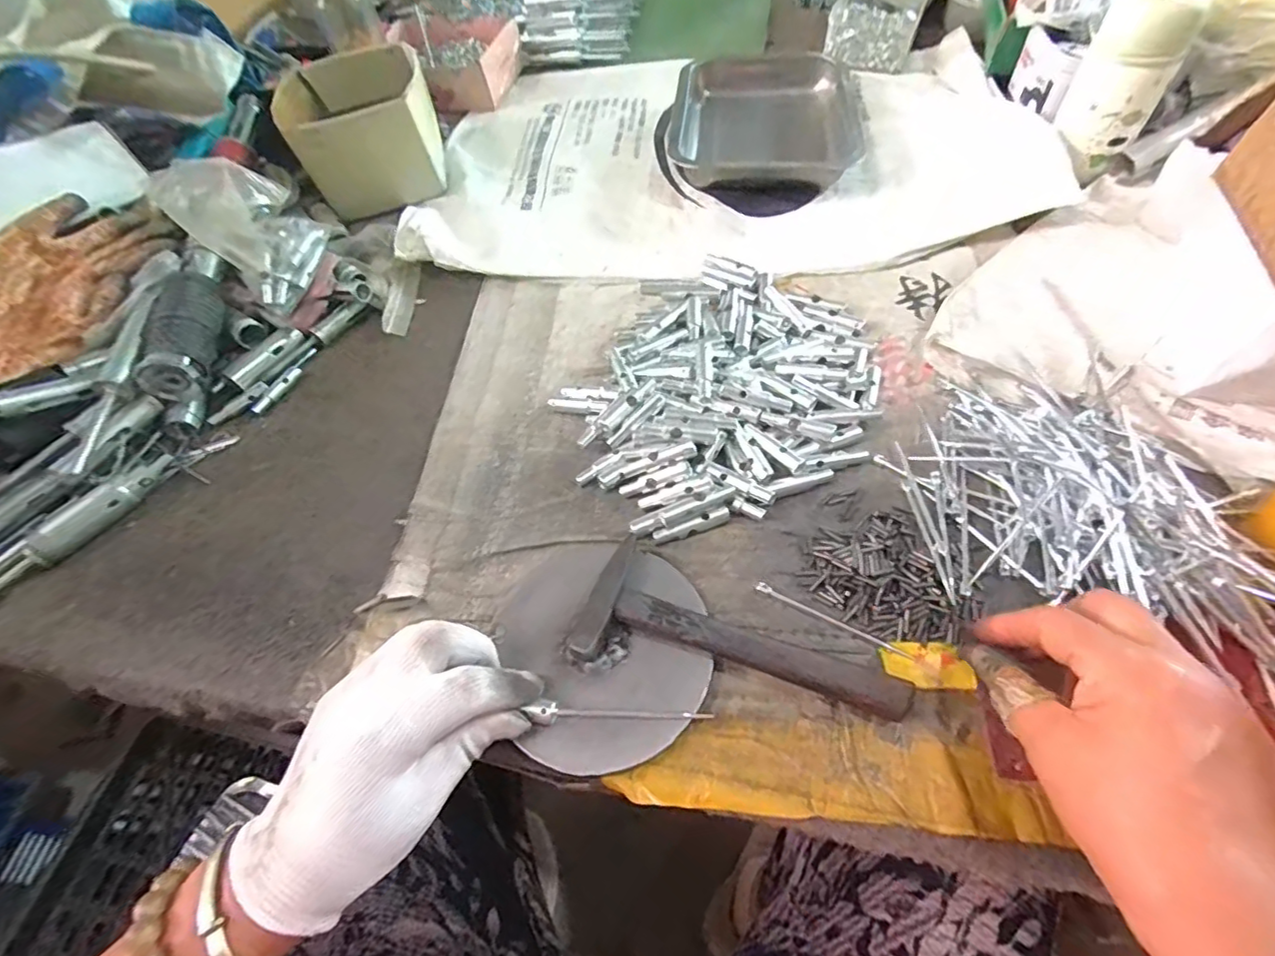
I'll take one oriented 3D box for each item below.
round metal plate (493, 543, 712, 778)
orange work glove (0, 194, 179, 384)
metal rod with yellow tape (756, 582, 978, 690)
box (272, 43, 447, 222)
[{"bbox_3d":[-0.018,0.092,0.320,0.111,0.010,0.127,-20,57,-6],"label":"round metal plate"},{"bbox_3d":[-0.459,-0.154,0.440,0.087,0.058,0.225,25,64,-19],"label":"orange work glove"},{"bbox_3d":[0.125,0.088,0.316,0.119,0.005,0.027,21,62,19],"label":"metal rod with yellow tape"},{"bbox_3d":[-0.311,-0.399,0.639,0.154,0.095,0.207,-25,56,-12],"label":"box"}]

